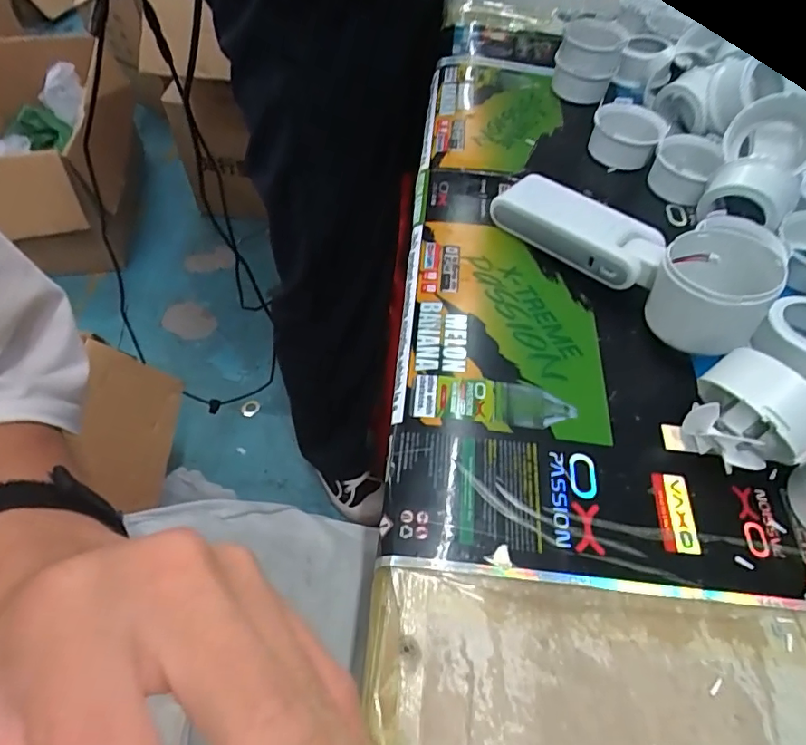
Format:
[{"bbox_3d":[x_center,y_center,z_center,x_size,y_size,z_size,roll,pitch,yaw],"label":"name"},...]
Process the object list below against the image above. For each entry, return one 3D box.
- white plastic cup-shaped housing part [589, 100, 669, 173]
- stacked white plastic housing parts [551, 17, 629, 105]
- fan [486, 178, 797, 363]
[{"bbox_3d":[0.176,-0.189,0.410,0.051,0.024,0.059,21,57,13],"label":"white plastic cup-shaped housing part"},{"bbox_3d":[0.161,-0.272,0.453,0.053,0.049,0.053,15,56,8],"label":"stacked white plastic housing parts"},{"bbox_3d":[0.133,-0.078,0.315,0.169,0.047,0.064,37,61,21],"label":"fan"}]

